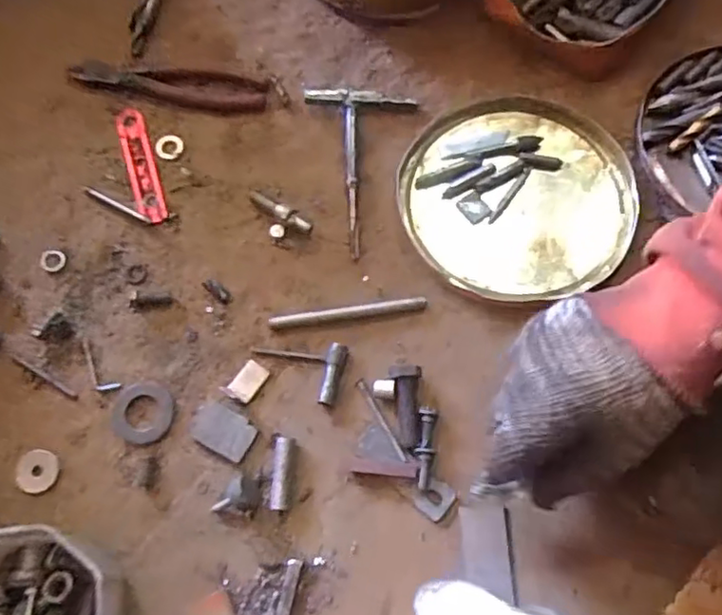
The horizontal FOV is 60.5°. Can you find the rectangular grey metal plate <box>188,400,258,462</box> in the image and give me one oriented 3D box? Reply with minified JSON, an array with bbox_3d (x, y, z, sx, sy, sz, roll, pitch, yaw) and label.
[{"bbox_3d":[-0.105,0.092,0.467,0.048,0.009,0.032,27,73,6],"label":"rectangular grey metal plate"}]

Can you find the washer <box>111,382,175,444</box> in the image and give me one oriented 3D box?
[{"bbox_3d":[-0.167,0.081,0.473,0.044,0.005,0.044,-1,71,2],"label":"washer"}]

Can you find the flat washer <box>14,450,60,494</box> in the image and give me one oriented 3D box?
[{"bbox_3d":[-0.240,0.121,0.458,0.032,0.004,0.031,11,61,4],"label":"flat washer"}]

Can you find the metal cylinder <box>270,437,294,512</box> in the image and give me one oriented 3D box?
[{"bbox_3d":[-0.057,0.121,0.451,0.013,0.013,0.051,1,71,2],"label":"metal cylinder"}]

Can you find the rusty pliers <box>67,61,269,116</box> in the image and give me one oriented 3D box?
[{"bbox_3d":[-0.172,-0.198,0.549,0.174,0.022,0.040,5,72,4],"label":"rusty pliers"}]

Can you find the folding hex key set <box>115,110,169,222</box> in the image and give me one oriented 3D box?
[{"bbox_3d":[-0.189,-0.123,0.531,0.025,0.009,0.109,-17,72,-4],"label":"folding hex key set"}]

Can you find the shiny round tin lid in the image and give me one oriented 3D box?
[{"bbox_3d":[0.129,-0.093,0.515,0.186,0.015,0.177,-4,71,1],"label":"shiny round tin lid"}]

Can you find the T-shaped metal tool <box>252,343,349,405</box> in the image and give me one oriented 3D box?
[{"bbox_3d":[-0.050,0.045,0.477,0.072,0.013,0.047,13,72,6],"label":"T-shaped metal tool"}]

